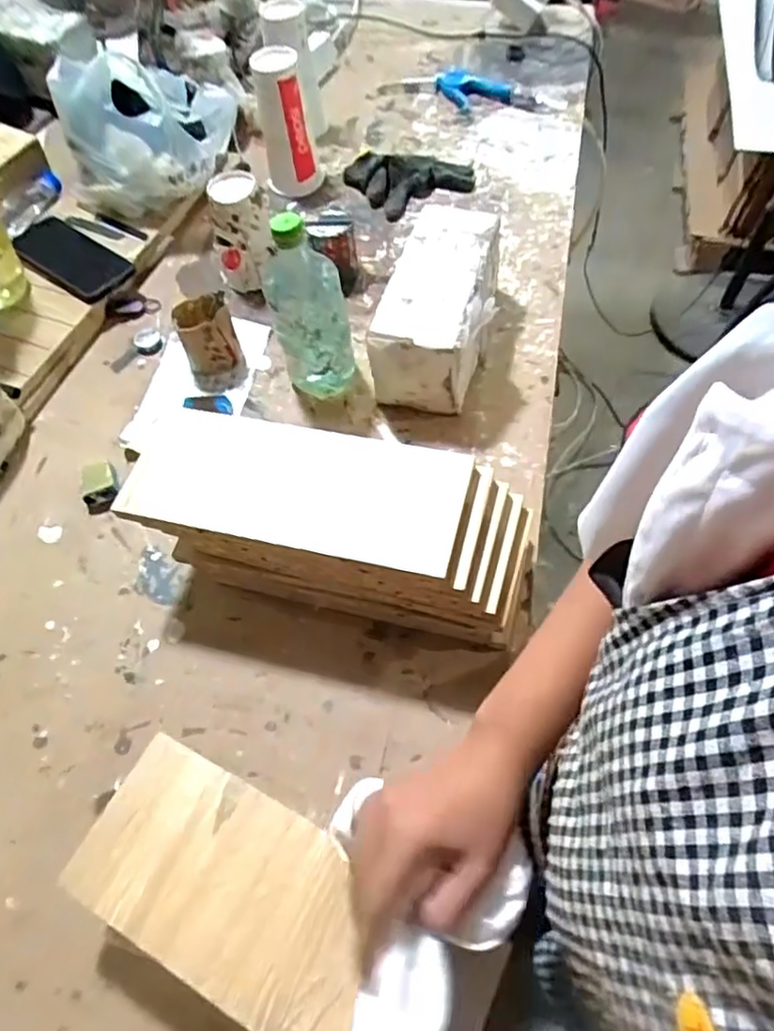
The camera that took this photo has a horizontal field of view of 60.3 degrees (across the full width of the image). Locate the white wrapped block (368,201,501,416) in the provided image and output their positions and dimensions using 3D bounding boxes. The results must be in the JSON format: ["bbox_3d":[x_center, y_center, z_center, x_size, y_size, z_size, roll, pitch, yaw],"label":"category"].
[{"bbox_3d":[0.069,-0.239,0.771,0.113,0.111,0.249,12,60,12],"label":"white wrapped block"}]

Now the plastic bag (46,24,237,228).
[{"bbox_3d":[-0.341,-0.599,0.968,0.210,0.164,0.282,19,58,11],"label":"plastic bag"}]

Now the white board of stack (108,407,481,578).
[{"bbox_3d":[-0.083,-0.029,0.580,0.298,0.017,0.123,14,57,8],"label":"white board of stack"}]

